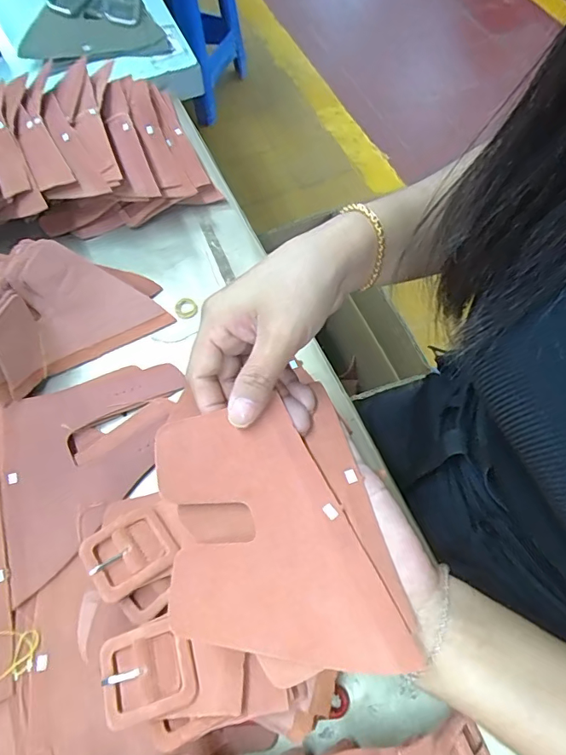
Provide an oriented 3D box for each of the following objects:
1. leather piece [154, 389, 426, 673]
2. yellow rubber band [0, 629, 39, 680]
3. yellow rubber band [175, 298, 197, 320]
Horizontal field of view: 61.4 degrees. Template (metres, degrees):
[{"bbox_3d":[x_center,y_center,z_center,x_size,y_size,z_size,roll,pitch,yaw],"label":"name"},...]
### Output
[{"bbox_3d":[-0.010,0.084,0.249,0.106,0.018,0.142,-18,67,-3],"label":"leather piece"},{"bbox_3d":[-0.186,0.186,0.319,0.040,0.005,0.029,-6,65,-2],"label":"yellow rubber band"},{"bbox_3d":[-0.095,-0.068,0.465,0.021,0.006,0.023,0,65,1],"label":"yellow rubber band"}]

